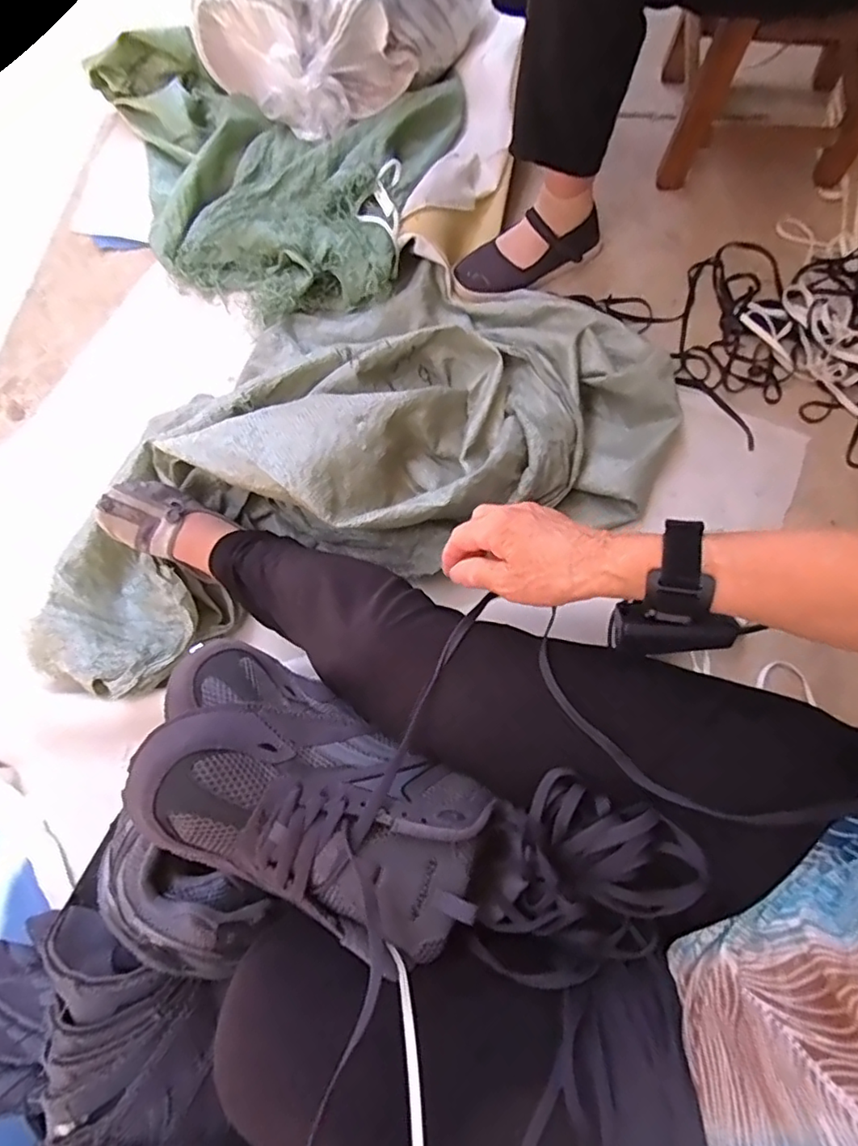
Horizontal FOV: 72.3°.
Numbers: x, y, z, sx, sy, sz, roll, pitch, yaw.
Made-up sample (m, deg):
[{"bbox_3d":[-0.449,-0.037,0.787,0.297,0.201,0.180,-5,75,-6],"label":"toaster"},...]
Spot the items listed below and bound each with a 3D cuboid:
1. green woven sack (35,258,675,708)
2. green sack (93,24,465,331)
[{"bbox_3d":[-0.108,-0.178,0.743,0.836,0.143,0.444,-21,74,-5],"label":"green woven sack"},{"bbox_3d":[-0.307,-0.637,0.942,0.626,0.109,0.476,15,75,6],"label":"green sack"}]

